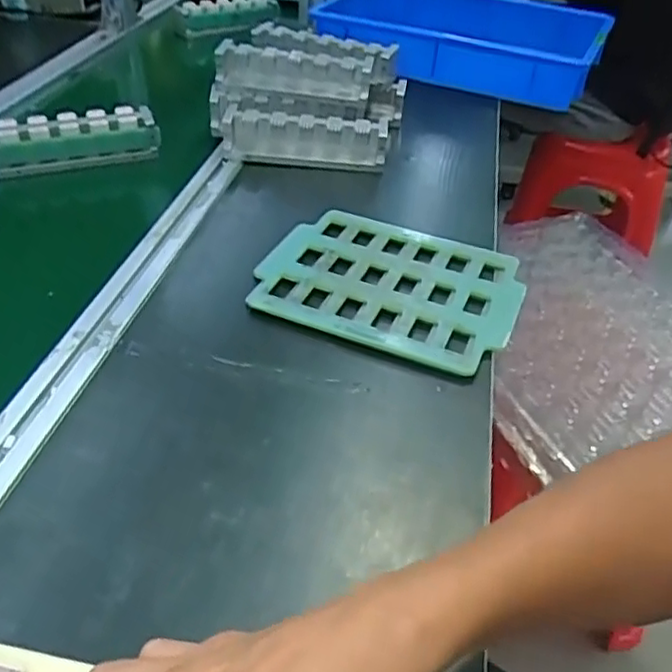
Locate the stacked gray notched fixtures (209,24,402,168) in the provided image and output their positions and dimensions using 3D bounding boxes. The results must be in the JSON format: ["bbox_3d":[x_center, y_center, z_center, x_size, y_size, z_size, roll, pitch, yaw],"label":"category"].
[{"bbox_3d":[-0.036,-0.305,0.815,0.225,0.080,0.219,9,40,8],"label":"stacked gray notched fixtures"}]

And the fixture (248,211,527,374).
[{"bbox_3d":[0.051,-0.049,0.587,0.221,0.018,0.171,17,42,17],"label":"fixture"}]

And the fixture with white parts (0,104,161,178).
[{"bbox_3d":[-0.312,-0.229,0.779,0.190,0.060,0.053,-12,42,-17],"label":"fixture with white parts"}]

